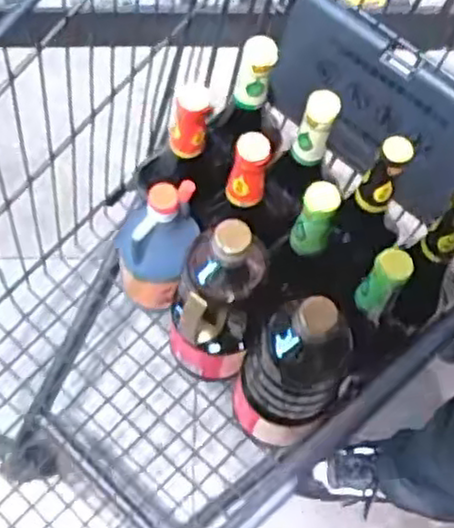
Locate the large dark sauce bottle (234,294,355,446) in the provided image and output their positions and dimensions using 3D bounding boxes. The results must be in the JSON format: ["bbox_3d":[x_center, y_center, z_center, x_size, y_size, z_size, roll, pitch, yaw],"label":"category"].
[{"bbox_3d":[0.056,0.110,0.685,0.091,0.237,0.097,0,69,0],"label":"large dark sauce bottle"}]

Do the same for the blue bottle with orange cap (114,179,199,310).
[{"bbox_3d":[-0.072,-0.012,0.753,0.090,0.179,0.065,-13,70,-5],"label":"blue bottle with orange cap"}]

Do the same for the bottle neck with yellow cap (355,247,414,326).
[{"bbox_3d":[0.138,0.018,0.639,0.032,0.077,0.039,37,74,13],"label":"bottle neck with yellow cap"}]

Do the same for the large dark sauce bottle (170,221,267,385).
[{"bbox_3d":[-0.014,0.044,0.711,0.079,0.235,0.091,22,71,8],"label":"large dark sauce bottle"}]

